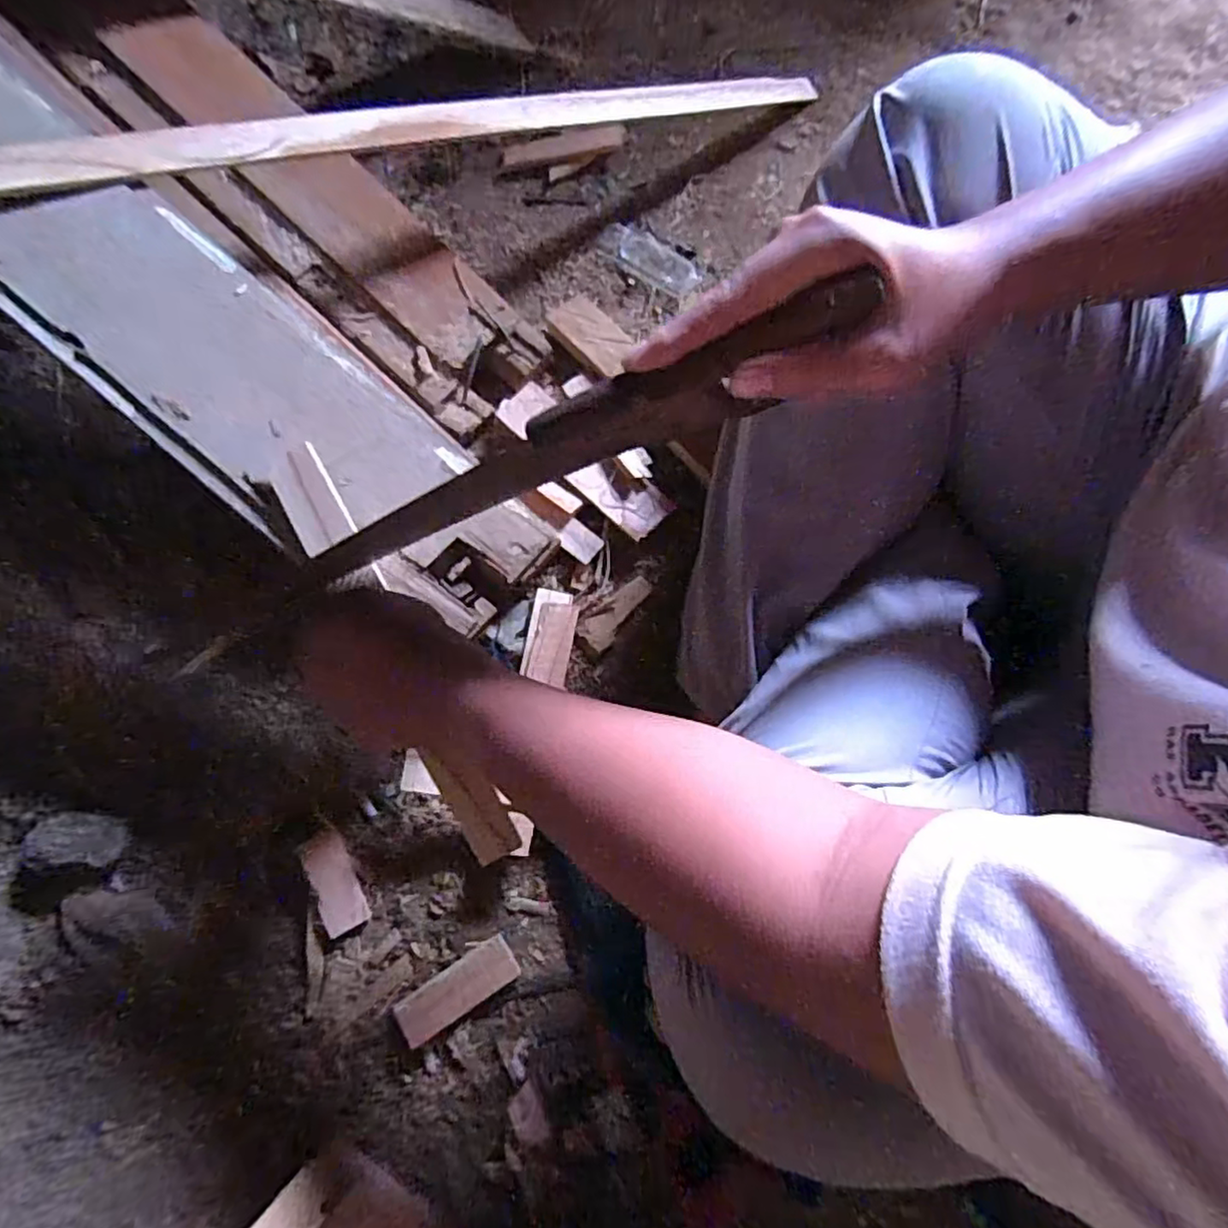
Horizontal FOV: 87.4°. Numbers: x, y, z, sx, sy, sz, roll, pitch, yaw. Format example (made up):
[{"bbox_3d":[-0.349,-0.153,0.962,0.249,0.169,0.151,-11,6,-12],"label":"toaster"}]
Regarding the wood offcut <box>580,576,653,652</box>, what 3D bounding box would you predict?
[{"bbox_3d":[0.004,-0.003,0.582,0.028,0.006,0.076,42,77,11],"label":"wood offcut"}]

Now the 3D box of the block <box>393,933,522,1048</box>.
[{"bbox_3d":[-0.122,0.295,0.504,0.099,0.014,0.035,-32,76,-10],"label":"block"}]

